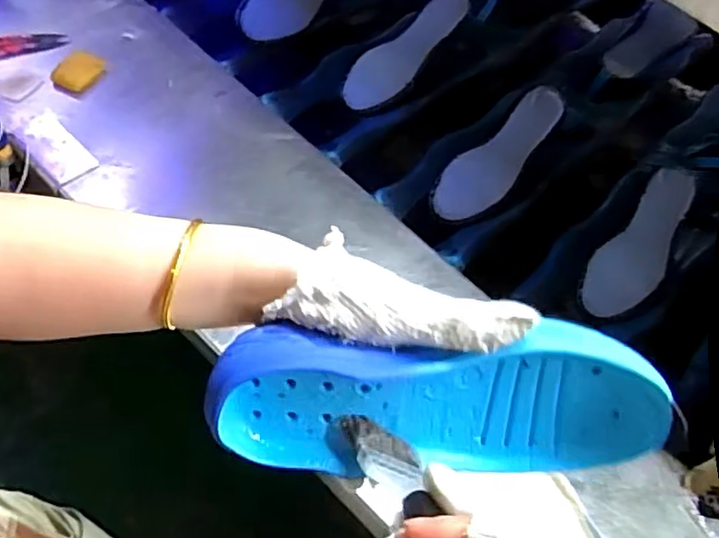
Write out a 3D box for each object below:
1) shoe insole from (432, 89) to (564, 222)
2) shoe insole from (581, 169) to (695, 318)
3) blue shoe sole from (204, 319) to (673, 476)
[{"bbox_3d":[0.170,-0.136,0.764,0.197,0.023,0.065,-46,63,-5],"label":"shoe insole"},{"bbox_3d":[0.320,-0.031,0.729,0.068,0.012,0.206,30,72,21],"label":"shoe insole"},{"bbox_3d":[0.040,0.066,0.337,0.222,0.087,0.043,2,33,0],"label":"blue shoe sole"}]

